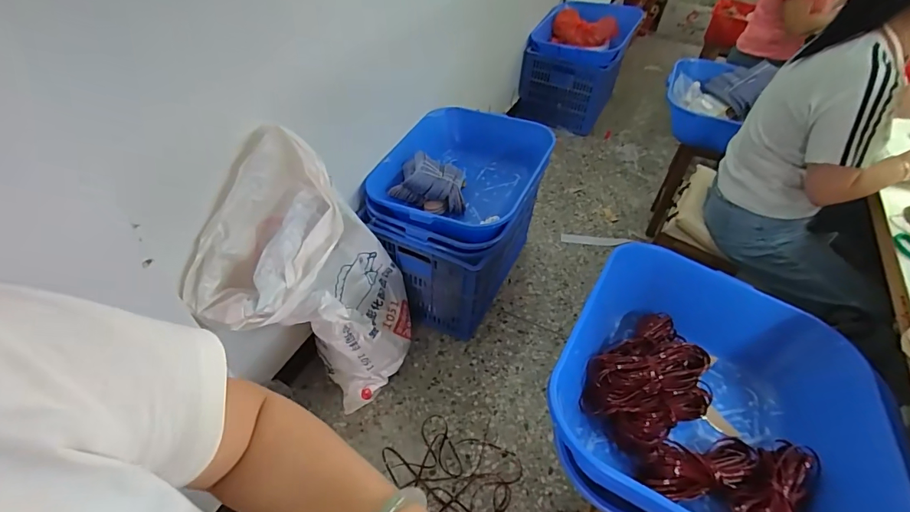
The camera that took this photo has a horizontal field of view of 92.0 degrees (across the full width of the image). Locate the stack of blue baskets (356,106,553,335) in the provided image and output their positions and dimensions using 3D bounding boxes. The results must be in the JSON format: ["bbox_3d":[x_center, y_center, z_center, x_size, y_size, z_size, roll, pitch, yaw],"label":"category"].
[{"bbox_3d":[-0.015,-0.145,1.657,0.544,0.507,0.646,21,49,16],"label":"stack of blue baskets"}]

